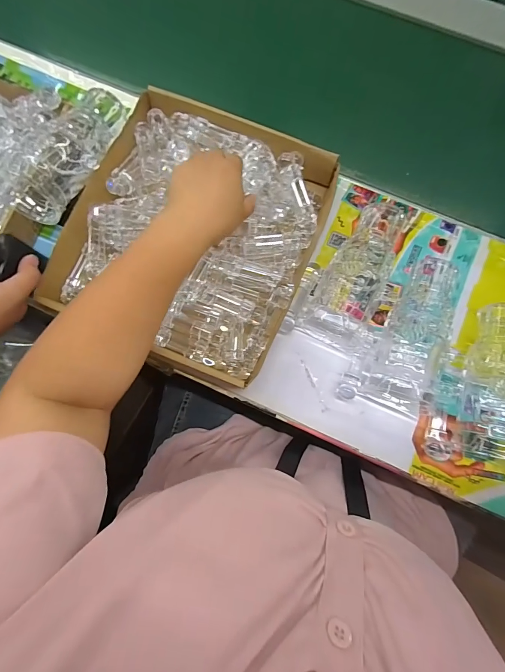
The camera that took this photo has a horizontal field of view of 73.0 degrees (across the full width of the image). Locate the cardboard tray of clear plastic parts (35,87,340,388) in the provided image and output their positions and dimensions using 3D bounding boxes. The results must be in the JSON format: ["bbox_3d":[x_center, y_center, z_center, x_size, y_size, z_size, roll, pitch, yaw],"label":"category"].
[{"bbox_3d":[-0.072,-0.128,0.419,0.275,0.051,0.309,22,80,4],"label":"cardboard tray of clear plastic parts"}]

